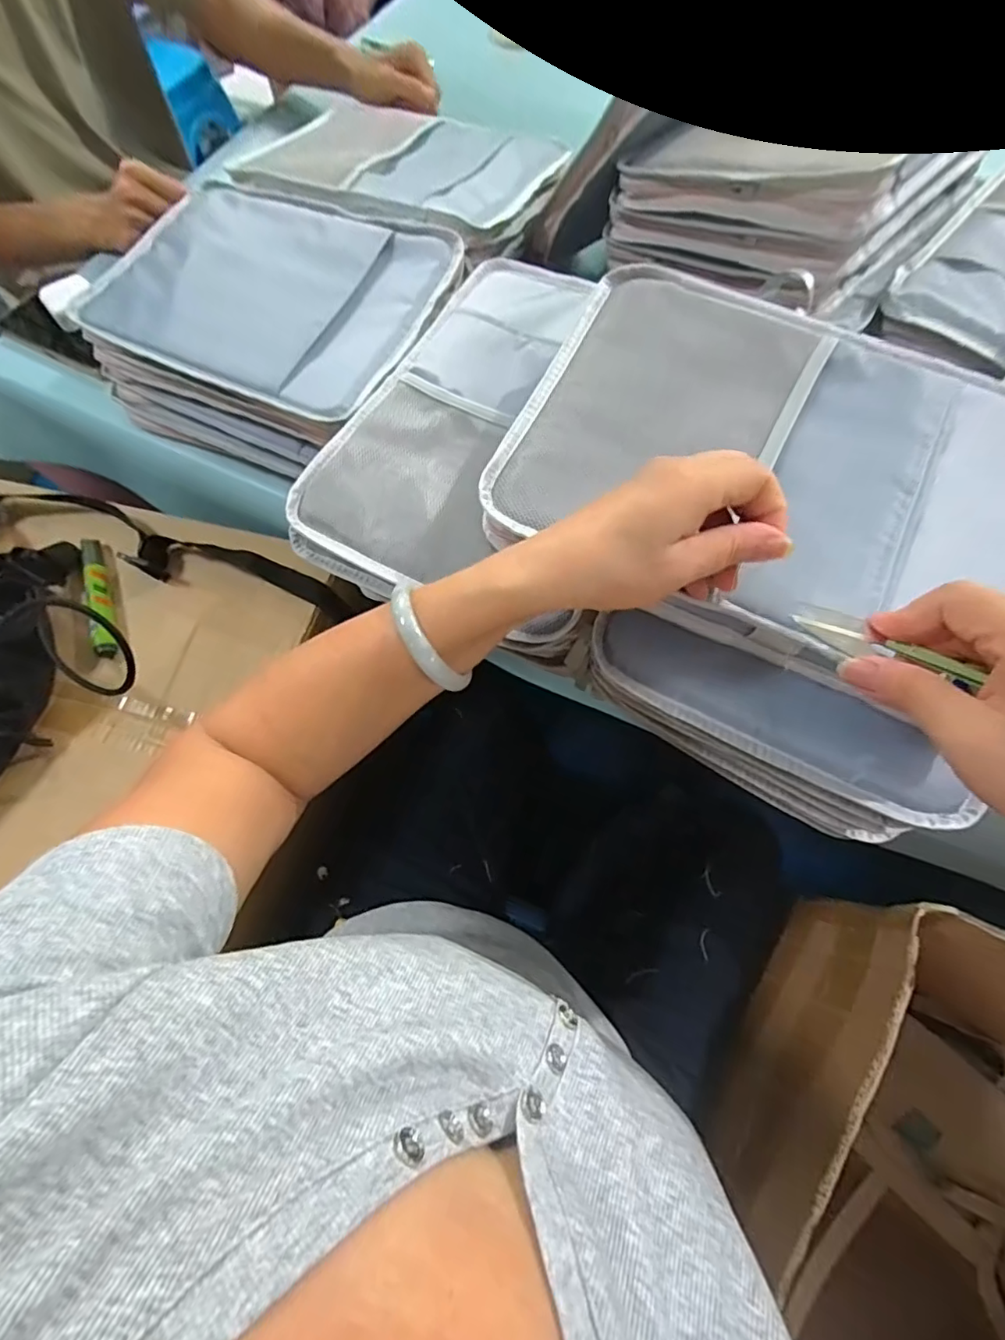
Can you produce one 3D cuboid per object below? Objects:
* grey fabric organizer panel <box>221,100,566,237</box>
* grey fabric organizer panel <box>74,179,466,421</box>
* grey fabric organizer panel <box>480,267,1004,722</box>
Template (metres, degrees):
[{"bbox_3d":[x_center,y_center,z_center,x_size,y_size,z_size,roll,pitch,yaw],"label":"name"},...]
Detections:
[{"bbox_3d":[-0.104,-0.530,0.571,0.306,0.030,0.191,25,70,10],"label":"grey fabric organizer panel"},{"bbox_3d":[-0.215,-0.350,0.504,0.305,0.026,0.218,21,70,8],"label":"grey fabric organizer panel"},{"bbox_3d":[0.167,-0.123,0.345,0.313,0.032,0.216,24,82,9],"label":"grey fabric organizer panel"}]

